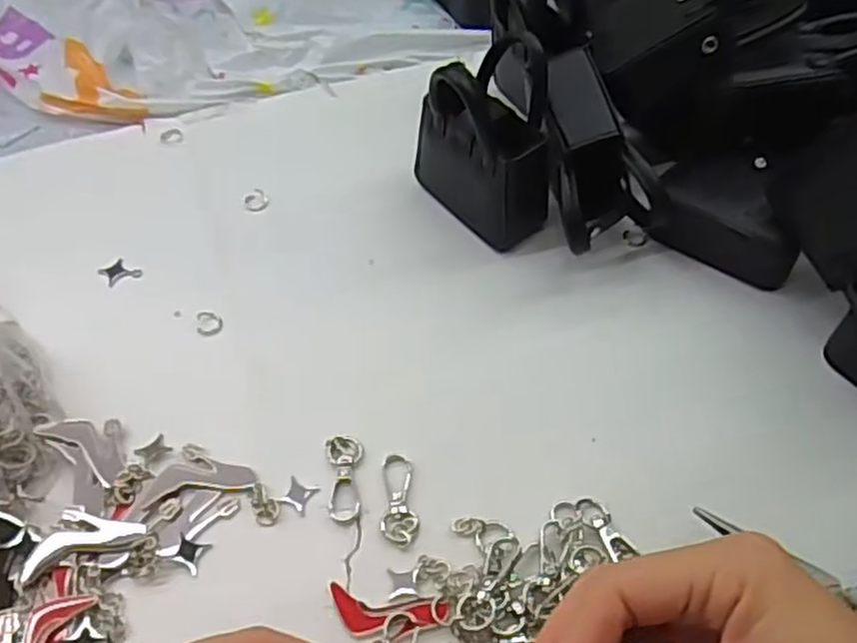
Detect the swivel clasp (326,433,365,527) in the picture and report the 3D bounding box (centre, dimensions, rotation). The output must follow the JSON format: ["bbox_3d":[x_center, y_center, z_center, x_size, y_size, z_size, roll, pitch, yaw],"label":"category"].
[{"bbox_3d":[-0.036,0.068,0.322,0.016,0.004,0.040,-7,54,-4],"label":"swivel clasp"}]

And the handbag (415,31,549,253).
[{"bbox_3d":[0.031,-0.094,0.387,0.049,0.099,0.069,-34,60,-21],"label":"handbag"}]

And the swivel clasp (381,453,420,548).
[{"bbox_3d":[-0.012,0.075,0.315,0.015,0.004,0.041,-1,54,1],"label":"swivel clasp"}]

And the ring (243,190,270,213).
[{"bbox_3d":[-0.100,-0.071,0.431,0.014,0.006,0.014,0,53,0],"label":"ring"}]

